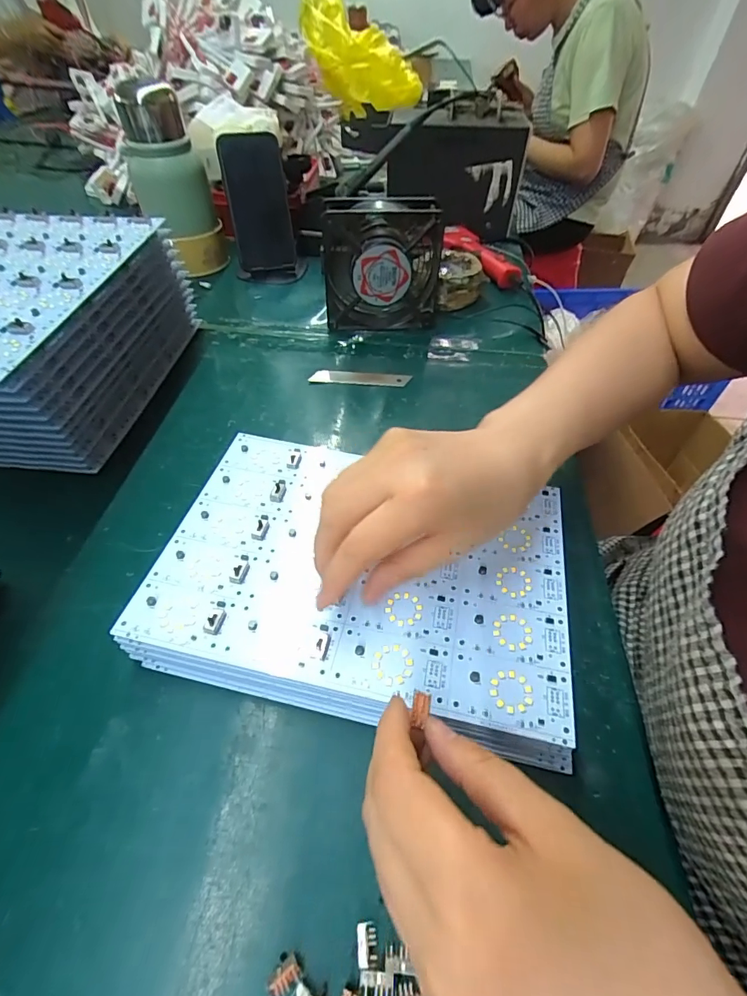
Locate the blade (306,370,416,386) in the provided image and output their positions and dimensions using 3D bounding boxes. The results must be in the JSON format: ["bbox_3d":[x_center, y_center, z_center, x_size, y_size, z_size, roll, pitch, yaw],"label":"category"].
[{"bbox_3d":[-0.013,-0.122,0.447,0.099,0.004,0.018,3,49,1],"label":"blade"}]

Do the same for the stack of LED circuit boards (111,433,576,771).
[{"bbox_3d":[-0.007,0.046,0.279,0.239,0.029,0.170,9,50,7],"label":"stack of LED circuit boards"}]

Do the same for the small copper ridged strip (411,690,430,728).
[{"bbox_3d":[0.019,0.086,0.181,0.007,0.004,0.013,11,69,8],"label":"small copper ridged strip"}]

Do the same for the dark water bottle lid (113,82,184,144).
[{"bbox_3d":[-0.246,-0.423,0.490,0.061,0.058,0.067,-19,52,-16],"label":"dark water bottle lid"}]

